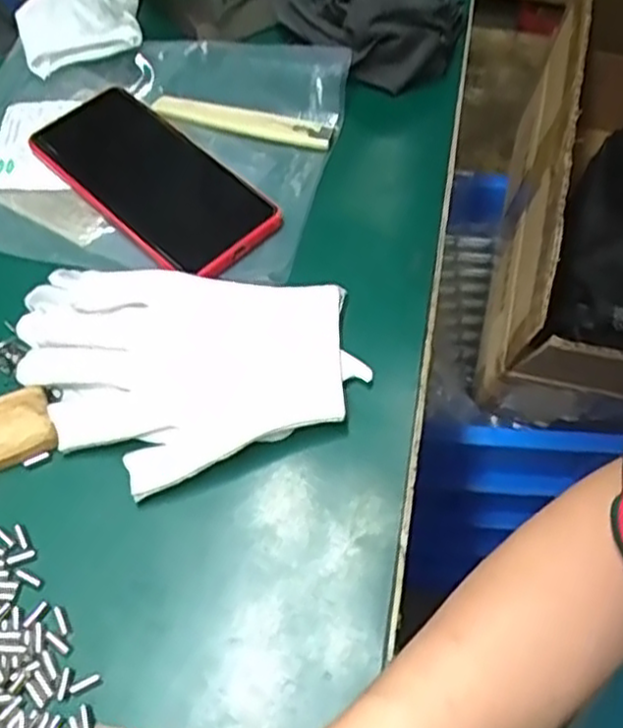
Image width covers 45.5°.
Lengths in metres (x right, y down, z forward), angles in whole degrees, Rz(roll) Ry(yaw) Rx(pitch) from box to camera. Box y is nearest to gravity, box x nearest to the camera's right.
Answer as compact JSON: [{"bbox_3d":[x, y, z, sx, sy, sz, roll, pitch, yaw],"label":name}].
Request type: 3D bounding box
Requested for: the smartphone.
[{"bbox_3d":[-0.102,-0.117,0.466,0.168,0.013,0.076,40,66,21],"label":"smartphone"}]

